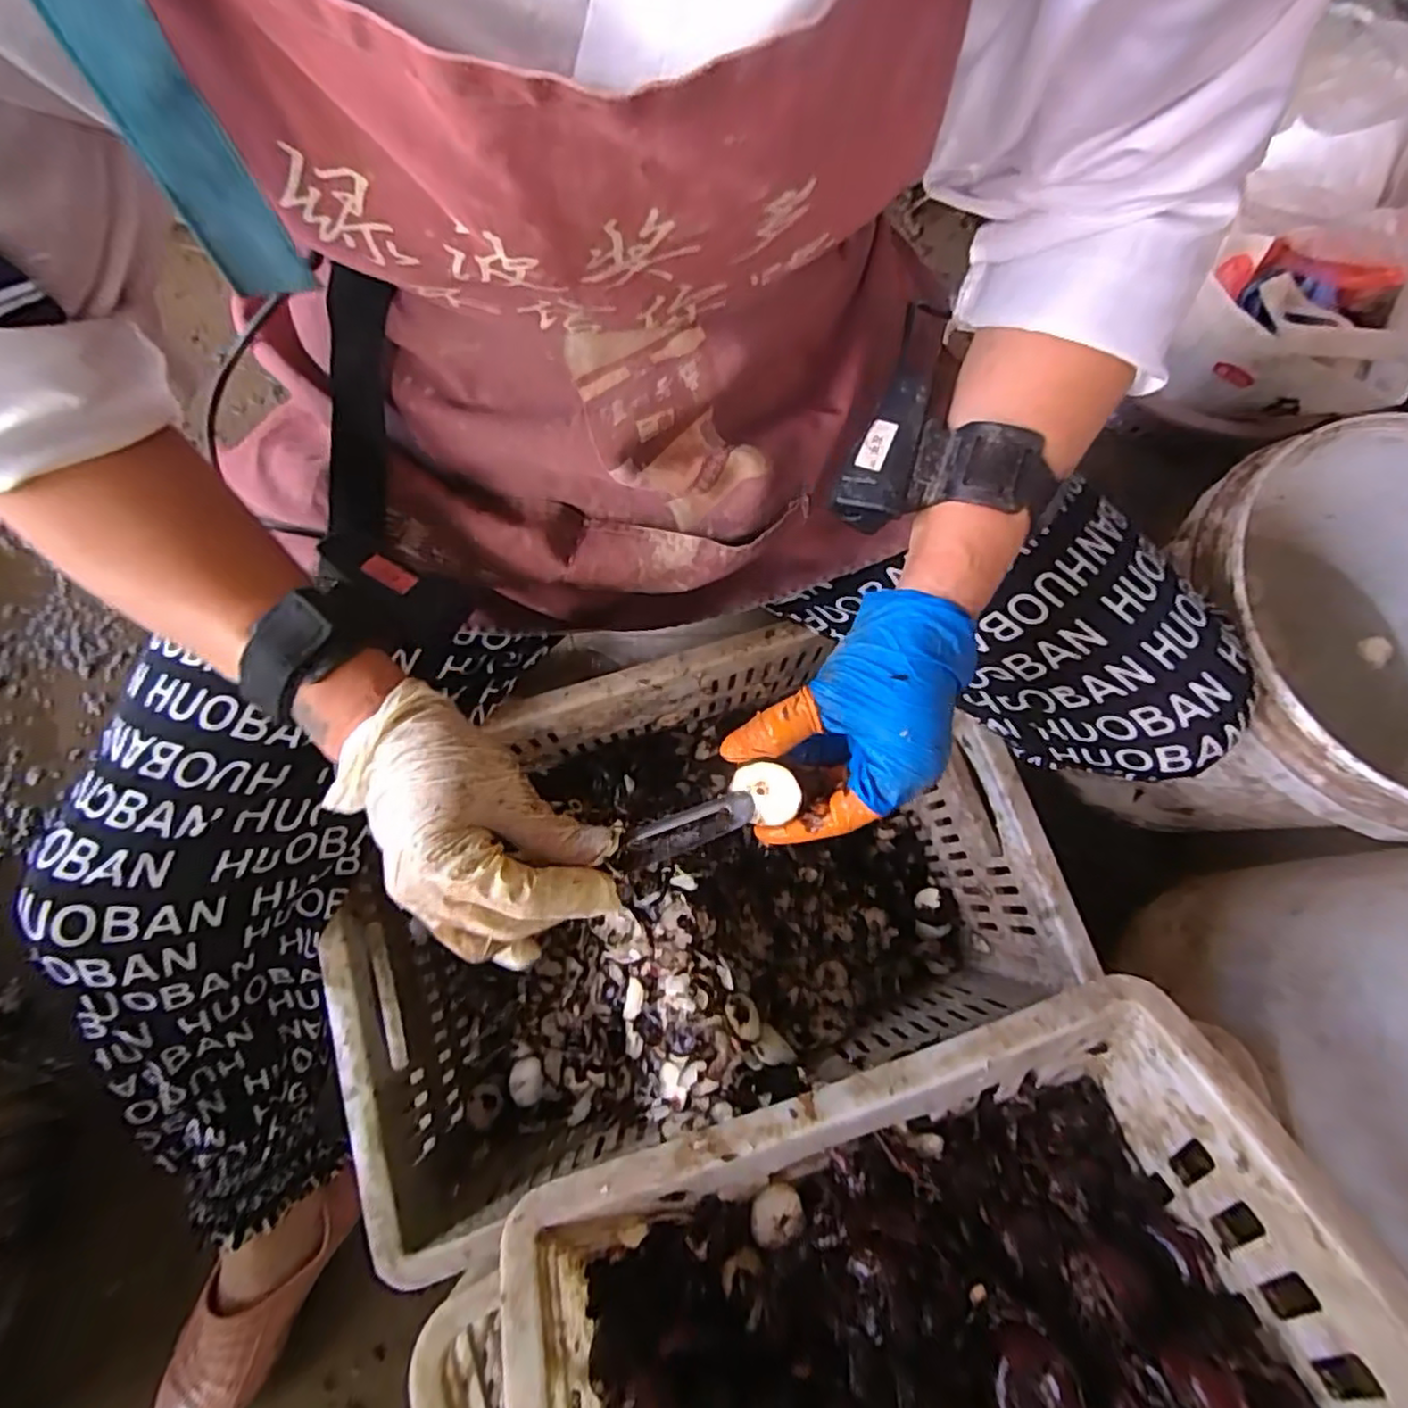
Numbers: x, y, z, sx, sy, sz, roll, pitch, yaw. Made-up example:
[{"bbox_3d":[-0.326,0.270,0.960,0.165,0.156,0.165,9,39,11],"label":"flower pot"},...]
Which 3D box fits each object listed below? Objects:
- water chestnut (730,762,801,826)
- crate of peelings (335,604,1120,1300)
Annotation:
[{"bbox_3d":[0.030,0.040,0.326,0.030,0.016,0.025,-7,98,24],"label":"water chestnut"},{"bbox_3d":[-0.014,0.141,0.536,0.457,0.194,0.299,-19,76,-7],"label":"crate of peelings"}]

